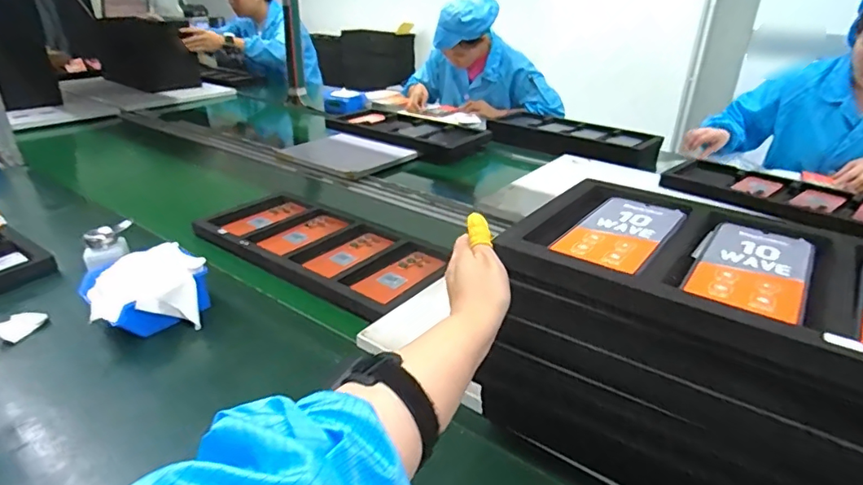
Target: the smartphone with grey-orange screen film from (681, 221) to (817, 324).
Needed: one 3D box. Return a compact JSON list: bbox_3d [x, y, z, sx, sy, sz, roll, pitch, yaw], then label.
[{"bbox_3d":[0.264,0.020,0.422,0.082,0.007,0.156,20,31,32],"label":"smartphone with grey-orange screen film"}]

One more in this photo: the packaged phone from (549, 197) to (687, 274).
[{"bbox_3d":[0.178,-0.010,0.479,0.077,0.008,0.151,22,32,34],"label":"packaged phone"}]

